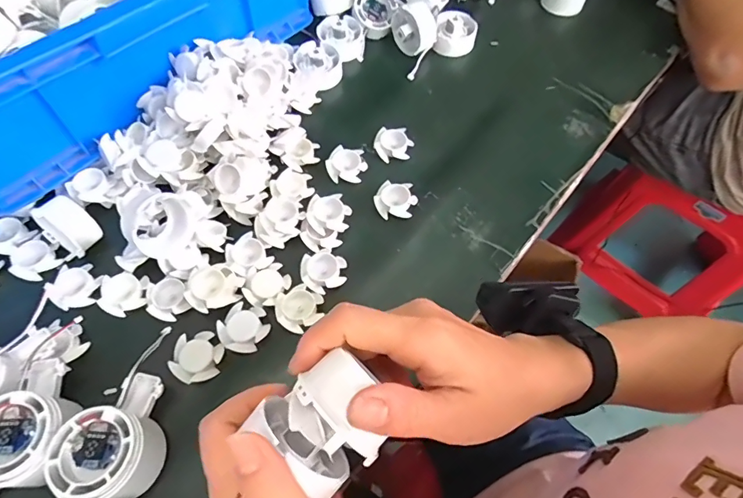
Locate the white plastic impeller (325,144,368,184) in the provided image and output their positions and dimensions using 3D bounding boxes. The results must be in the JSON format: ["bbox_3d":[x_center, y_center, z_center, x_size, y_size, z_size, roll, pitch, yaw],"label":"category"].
[{"bbox_3d":[-0.025,-0.085,0.446,0.039,0.013,0.037,8,63,2],"label":"white plastic impeller"}]

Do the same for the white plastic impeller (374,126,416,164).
[{"bbox_3d":[0.023,-0.112,0.464,0.039,0.012,0.037,-10,63,-7],"label":"white plastic impeller"}]

